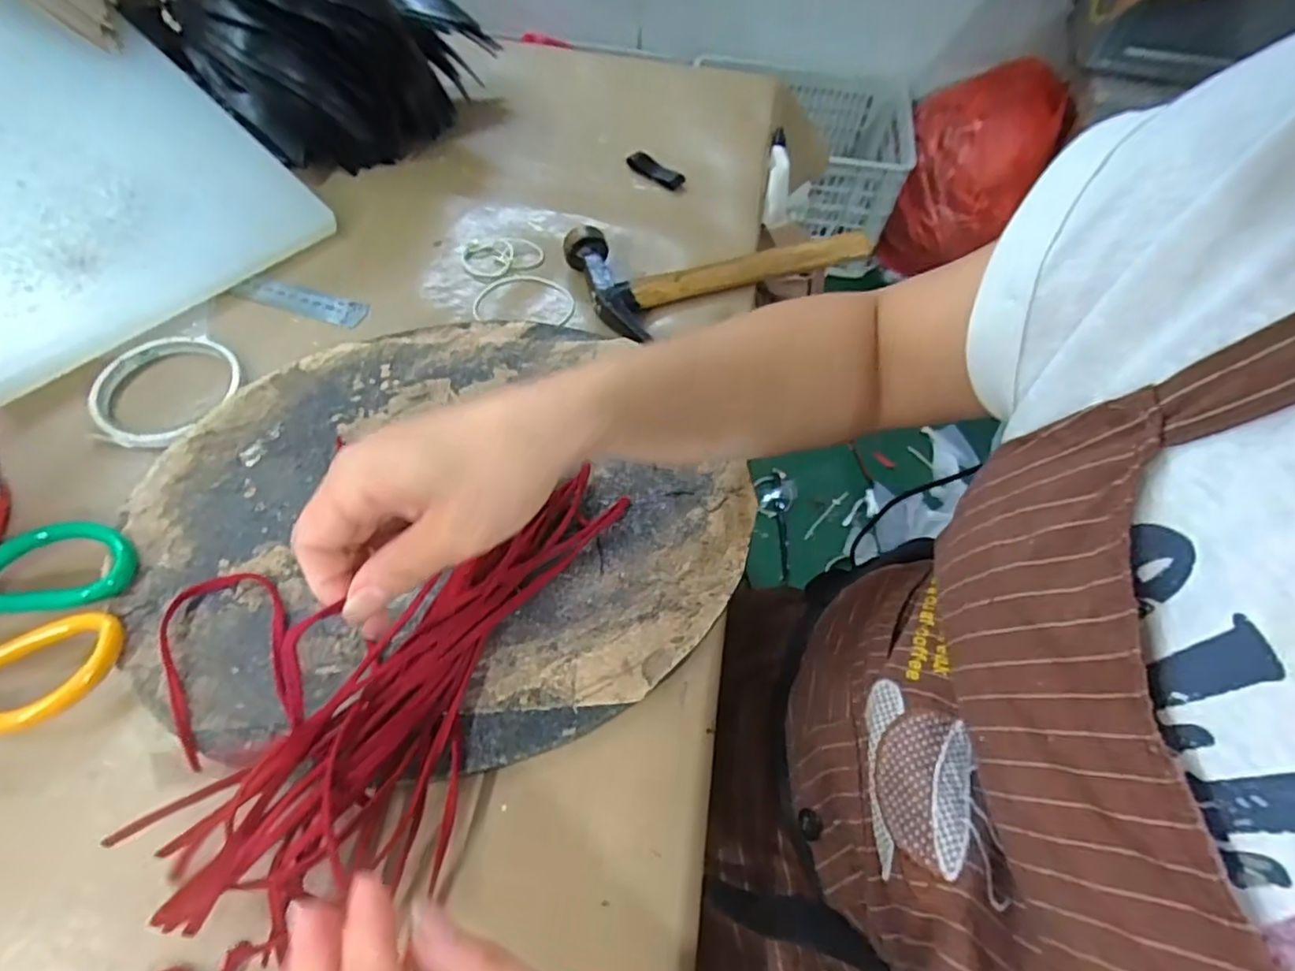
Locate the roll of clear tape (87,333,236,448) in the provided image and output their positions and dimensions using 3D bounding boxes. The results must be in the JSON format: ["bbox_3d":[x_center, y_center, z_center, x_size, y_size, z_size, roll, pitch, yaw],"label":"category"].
[{"bbox_3d":[-0.313,-0.064,0.413,0.084,0.011,0.091,1,60,-3],"label":"roll of clear tape"}]

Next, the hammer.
[{"bbox_3d":[0.058,-0.188,0.507,0.230,0.035,0.101,-26,65,-17],"label":"hammer"}]

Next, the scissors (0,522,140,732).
[{"bbox_3d":[-0.355,0.075,0.315,0.170,0.024,0.099,-8,61,-8],"label":"scissors"}]

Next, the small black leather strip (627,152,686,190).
[{"bbox_3d":[0.008,-0.289,0.583,0.059,0.009,0.021,33,64,14],"label":"small black leather strip"}]

